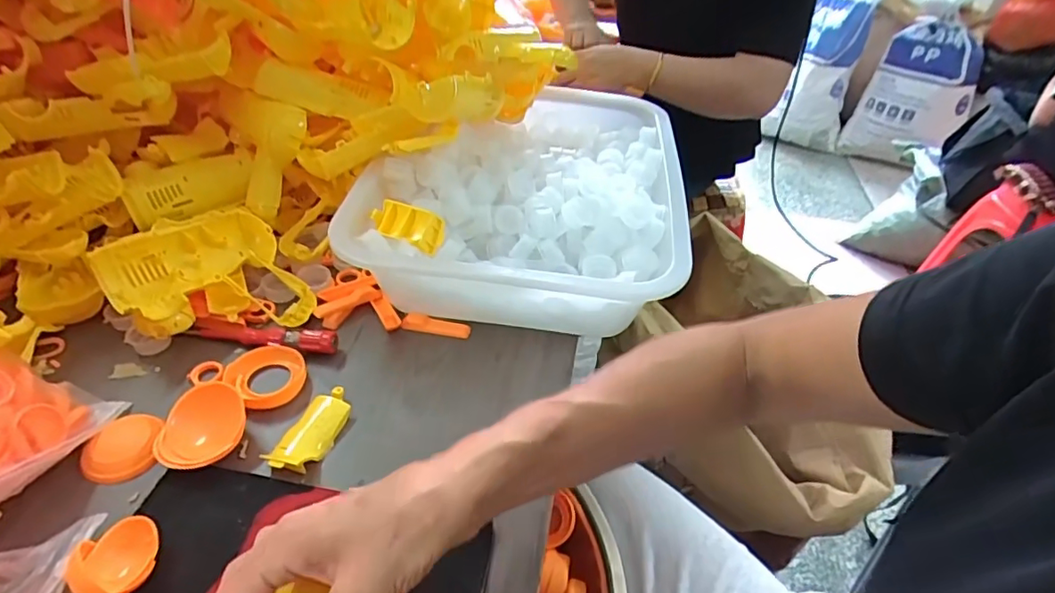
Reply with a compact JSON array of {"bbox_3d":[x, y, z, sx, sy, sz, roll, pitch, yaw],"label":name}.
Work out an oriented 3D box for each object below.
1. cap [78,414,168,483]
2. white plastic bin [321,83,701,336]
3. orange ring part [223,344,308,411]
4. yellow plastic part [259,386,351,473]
[{"bbox_3d":[-0.287,0.104,0.396,0.043,0.011,0.051,-9,43,-15],"label":"cap"},{"bbox_3d":[0.006,-0.104,0.590,0.288,0.102,0.368,8,41,5],"label":"white plastic bin"},{"bbox_3d":[-0.212,0.063,0.446,0.062,0.010,0.058,4,41,0],"label":"orange ring part"},{"bbox_3d":[-0.158,0.097,0.411,0.034,0.015,0.074,16,43,13],"label":"yellow plastic part"}]

